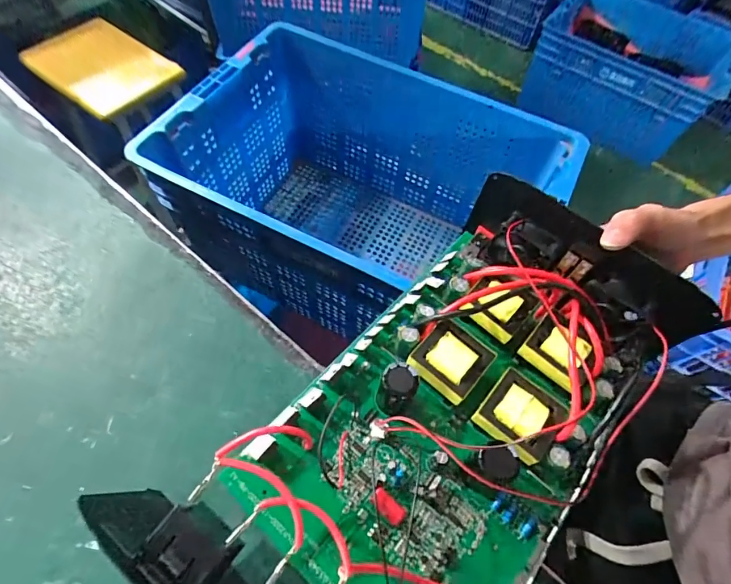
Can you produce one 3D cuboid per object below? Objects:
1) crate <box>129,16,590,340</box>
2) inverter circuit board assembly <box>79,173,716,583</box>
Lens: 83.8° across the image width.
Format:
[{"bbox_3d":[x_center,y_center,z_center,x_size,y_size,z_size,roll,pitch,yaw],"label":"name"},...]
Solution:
[{"bbox_3d":[-0.008,-0.150,0.731,0.534,0.318,0.400,26,62,12],"label":"crate"},{"bbox_3d":[0.058,0.076,0.261,0.354,0.084,0.194,-39,70,-24],"label":"inverter circuit board assembly"}]

